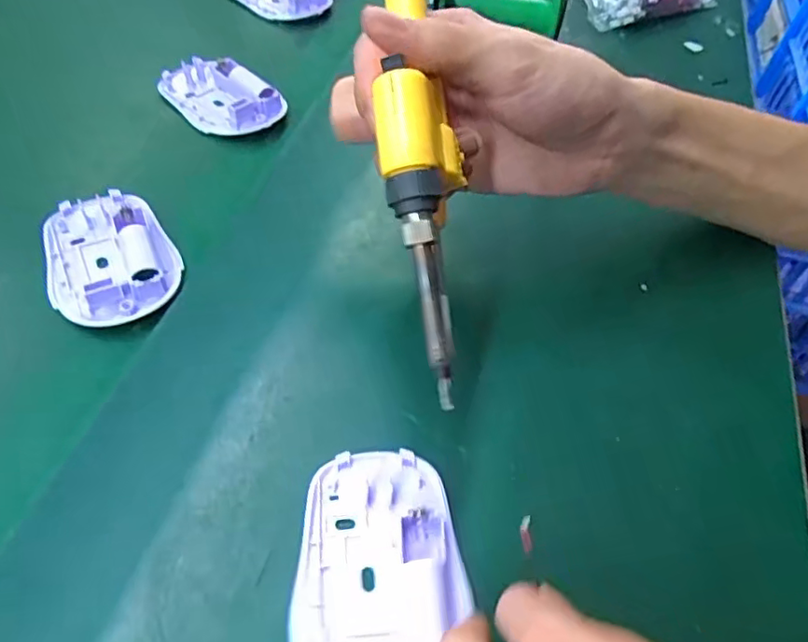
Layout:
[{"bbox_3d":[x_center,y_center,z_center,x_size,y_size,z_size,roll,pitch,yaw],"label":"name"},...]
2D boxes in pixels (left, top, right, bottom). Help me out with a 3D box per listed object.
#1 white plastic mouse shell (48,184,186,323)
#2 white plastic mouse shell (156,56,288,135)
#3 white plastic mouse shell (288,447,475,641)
[{"bbox_3d":[-0.153,-0.037,0.299,0.060,0.015,0.089,-24,60,-26],"label":"white plastic mouse shell"},{"bbox_3d":[-0.125,-0.154,0.390,0.089,0.016,0.050,33,54,16],"label":"white plastic mouse shell"},{"bbox_3d":[-0.008,0.092,0.212,0.060,0.013,0.095,6,53,-1],"label":"white plastic mouse shell"}]

